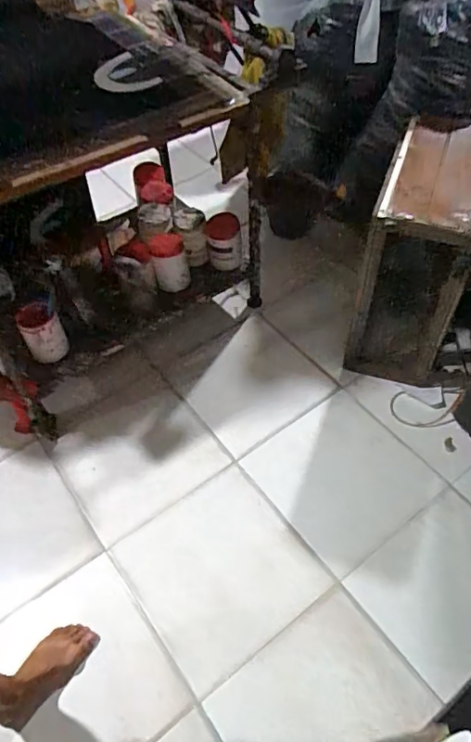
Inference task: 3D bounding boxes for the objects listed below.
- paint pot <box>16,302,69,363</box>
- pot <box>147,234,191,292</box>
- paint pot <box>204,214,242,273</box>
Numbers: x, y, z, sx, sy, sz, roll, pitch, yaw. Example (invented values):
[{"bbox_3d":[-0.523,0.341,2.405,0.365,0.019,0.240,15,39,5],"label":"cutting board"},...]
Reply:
[{"bbox_3d":[-0.509,-0.093,1.399,0.100,0.155,0.092,-1,52,2],"label":"paint pot"},{"bbox_3d":[-0.201,-0.336,1.568,0.108,0.113,0.116,-12,53,-7],"label":"pot"},{"bbox_3d":[-0.035,-0.394,1.597,0.103,0.138,0.094,-1,52,2],"label":"paint pot"}]

